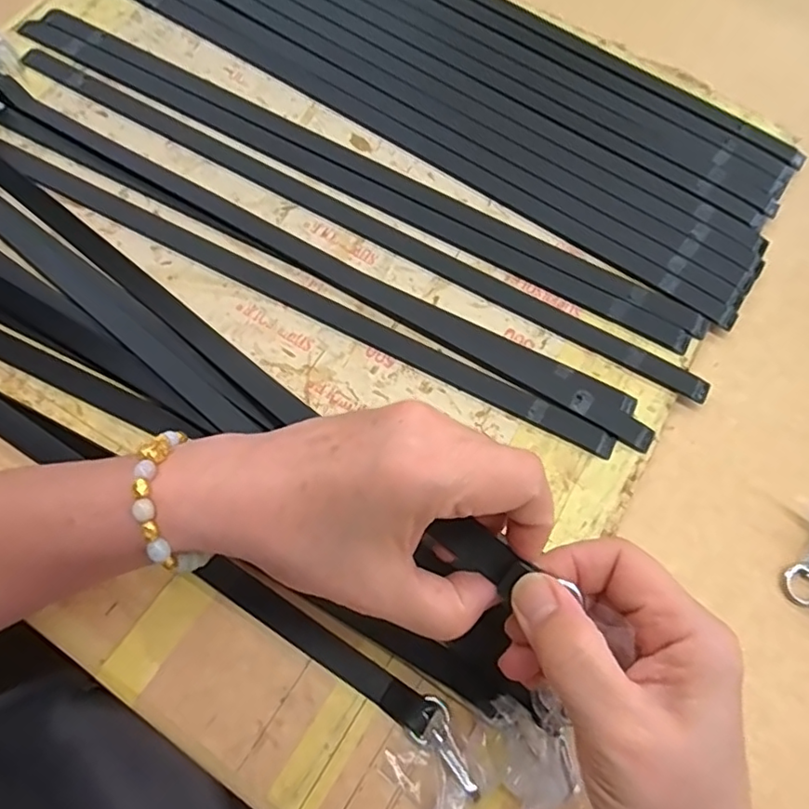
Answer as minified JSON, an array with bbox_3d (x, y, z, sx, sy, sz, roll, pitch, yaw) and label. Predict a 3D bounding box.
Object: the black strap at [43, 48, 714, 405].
[{"bbox_3d":[-0.039,-0.132,0.385,0.502,0.007,0.026,28,67,8],"label":"black strap"}]

